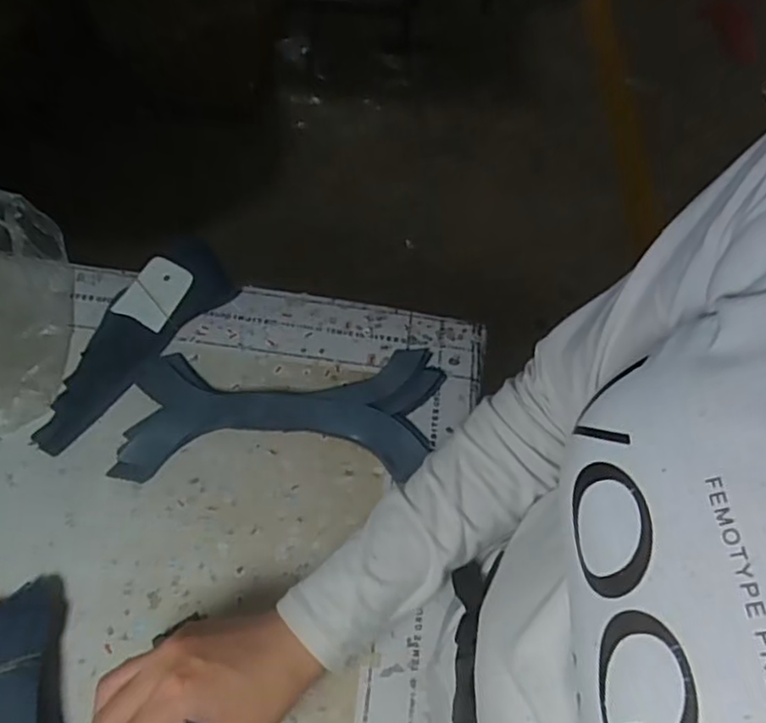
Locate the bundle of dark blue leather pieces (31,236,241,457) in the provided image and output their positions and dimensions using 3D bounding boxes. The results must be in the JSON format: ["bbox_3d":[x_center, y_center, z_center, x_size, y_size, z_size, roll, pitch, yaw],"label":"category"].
[{"bbox_3d":[-0.226,-0.026,0.558,0.068,0.035,0.213,35,62,16],"label":"bundle of dark blue leather pieces"}]

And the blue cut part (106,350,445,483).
[{"bbox_3d":[-0.081,0.038,0.540,0.256,0.019,0.114,0,59,-4],"label":"blue cut part"}]

